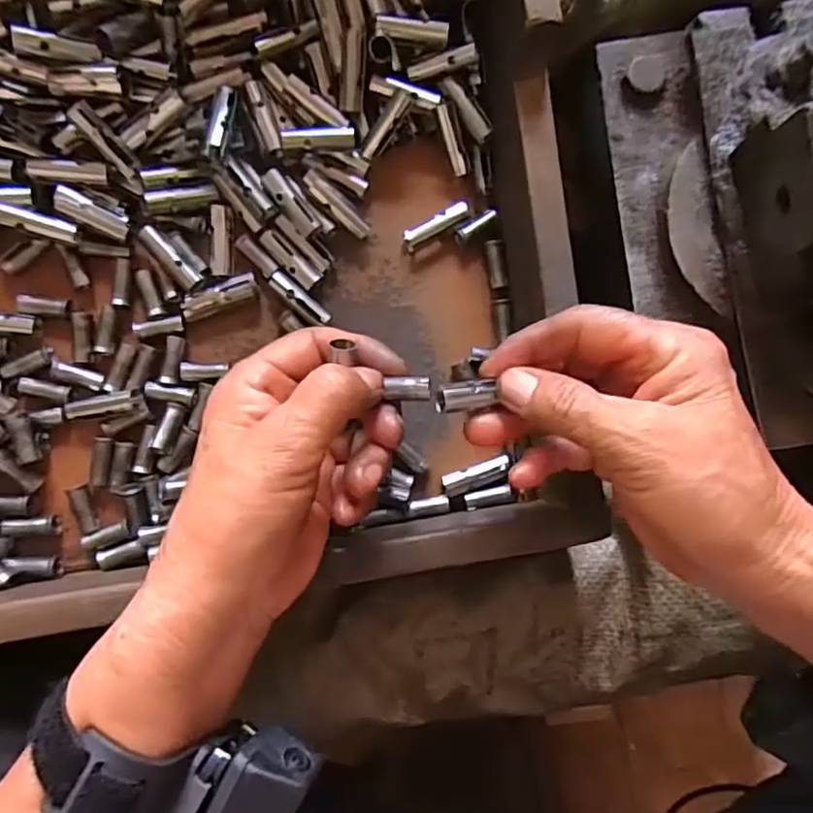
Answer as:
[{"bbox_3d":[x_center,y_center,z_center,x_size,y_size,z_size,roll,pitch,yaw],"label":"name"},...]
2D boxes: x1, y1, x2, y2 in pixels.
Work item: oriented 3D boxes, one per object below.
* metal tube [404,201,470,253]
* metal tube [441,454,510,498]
[{"bbox_3d":[0.016,-0.098,0.338,0.038,0.013,0.009,-31,87,-1],"label":"metal tube"},{"bbox_3d":[0.037,0.037,0.334,0.037,0.008,0.012,-20,87,0],"label":"metal tube"}]

